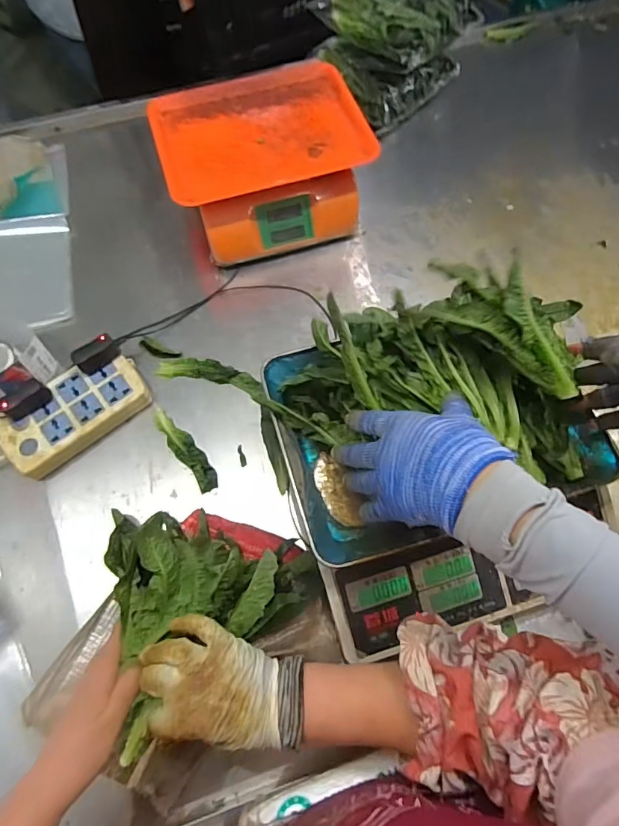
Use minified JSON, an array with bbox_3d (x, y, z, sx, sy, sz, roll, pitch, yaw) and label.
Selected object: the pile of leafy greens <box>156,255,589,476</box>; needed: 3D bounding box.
[{"bbox_3d":[0.124,-0.044,0.449,0.300,0.115,0.160,10,68,4],"label":"pile of leafy greens"}]

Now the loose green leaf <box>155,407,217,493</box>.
[{"bbox_3d":[-0.161,0.046,0.592,0.029,0.009,0.130,-37,73,-14],"label":"loose green leaf"}]

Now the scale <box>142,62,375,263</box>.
[{"bbox_3d":[-0.071,-0.383,0.712,0.286,0.125,0.259,-16,69,-7],"label":"scale"}]

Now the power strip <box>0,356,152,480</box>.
[{"bbox_3d":[-0.304,-0.003,0.596,0.180,0.031,0.101,-36,73,-14],"label":"power strip"}]

